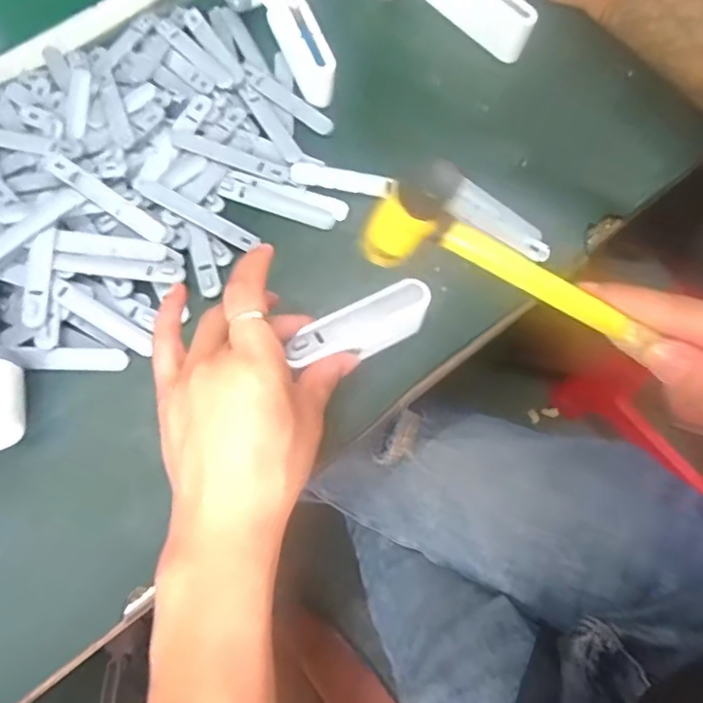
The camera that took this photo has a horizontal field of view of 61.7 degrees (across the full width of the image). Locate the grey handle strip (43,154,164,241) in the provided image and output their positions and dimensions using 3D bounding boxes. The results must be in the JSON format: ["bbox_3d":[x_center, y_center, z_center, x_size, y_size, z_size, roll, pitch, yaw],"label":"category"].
[{"bbox_3d":[-0.175,-0.109,0.417,0.096,0.007,0.015,35,72,-4],"label":"grey handle strip"}]

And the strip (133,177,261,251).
[{"bbox_3d":[-0.112,-0.100,0.427,0.094,0.004,0.016,28,70,-3],"label":"strip"}]

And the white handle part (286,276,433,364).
[{"bbox_3d":[0.005,-0.015,0.369,0.095,0.024,0.029,-21,69,-17],"label":"white handle part"}]

